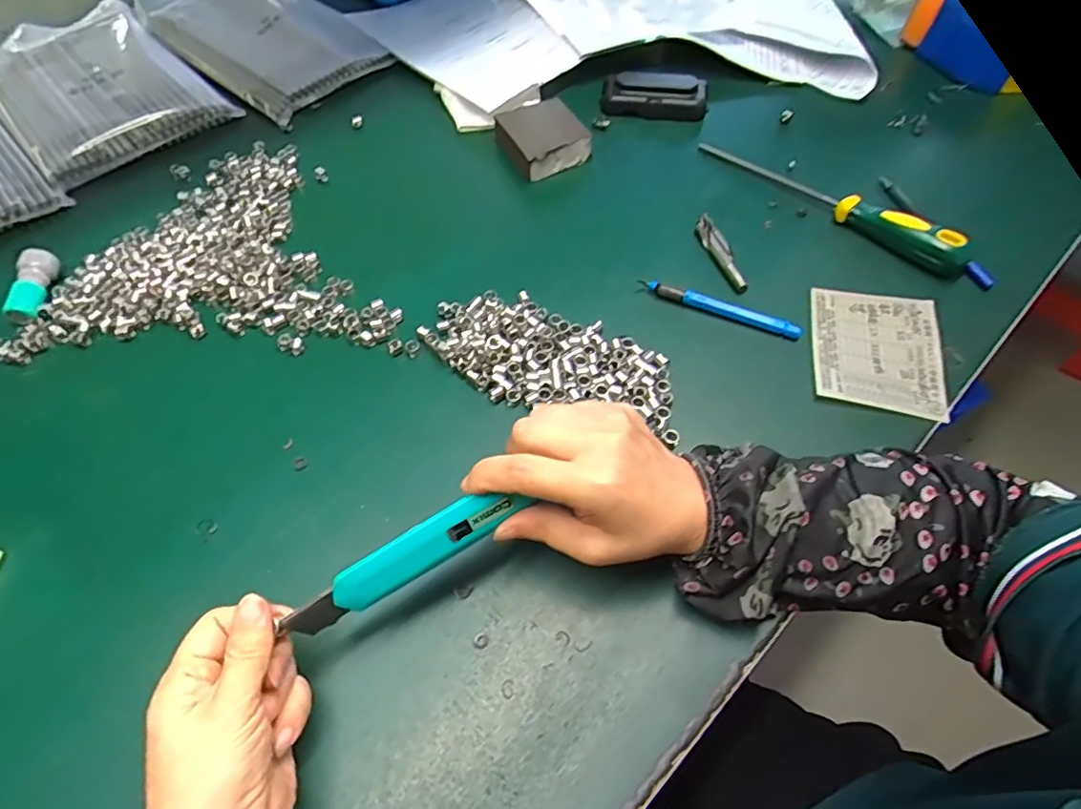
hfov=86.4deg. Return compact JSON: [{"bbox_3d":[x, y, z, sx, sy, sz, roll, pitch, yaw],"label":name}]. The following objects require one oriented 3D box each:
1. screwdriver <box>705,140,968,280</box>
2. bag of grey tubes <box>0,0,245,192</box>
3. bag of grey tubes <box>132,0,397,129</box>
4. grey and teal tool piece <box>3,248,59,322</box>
[{"bbox_3d":[0.241,-0.175,0.491,0.236,0.039,0.025,38,66,23],"label":"screwdriver"},{"bbox_3d":[-0.480,-0.346,0.613,0.179,0.022,0.305,-39,64,-20],"label":"bag of grey tubes"},{"bbox_3d":[-0.335,-0.439,0.669,0.172,0.024,0.335,-40,64,-20],"label":"bag of grey tubes"},{"bbox_3d":[-0.398,-0.094,0.449,0.023,0.021,0.061,-8,57,-3],"label":"grey and teal tool piece"}]

